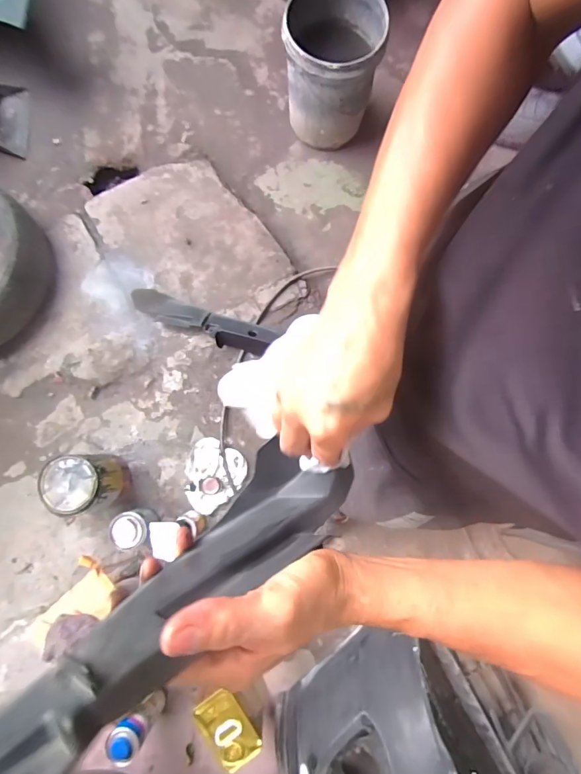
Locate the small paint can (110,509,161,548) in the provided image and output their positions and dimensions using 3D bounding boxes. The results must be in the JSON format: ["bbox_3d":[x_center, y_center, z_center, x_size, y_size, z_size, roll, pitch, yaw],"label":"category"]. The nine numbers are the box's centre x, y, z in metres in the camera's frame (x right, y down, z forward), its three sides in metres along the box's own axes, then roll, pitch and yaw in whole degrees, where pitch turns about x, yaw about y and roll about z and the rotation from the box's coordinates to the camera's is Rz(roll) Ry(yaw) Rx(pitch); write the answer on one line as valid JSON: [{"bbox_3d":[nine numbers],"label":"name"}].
[{"bbox_3d":[-0.449,0.410,1.186,0.119,0.137,0.104,-10,82,-2],"label":"small paint can"}]

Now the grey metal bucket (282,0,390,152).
[{"bbox_3d":[0.129,-1.015,1.305,0.287,0.340,0.297,0,82,-1],"label":"grey metal bucket"}]

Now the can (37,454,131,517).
[{"bbox_3d":[-0.578,0.280,1.177,0.194,0.206,0.162,0,82,-1],"label":"can"}]

